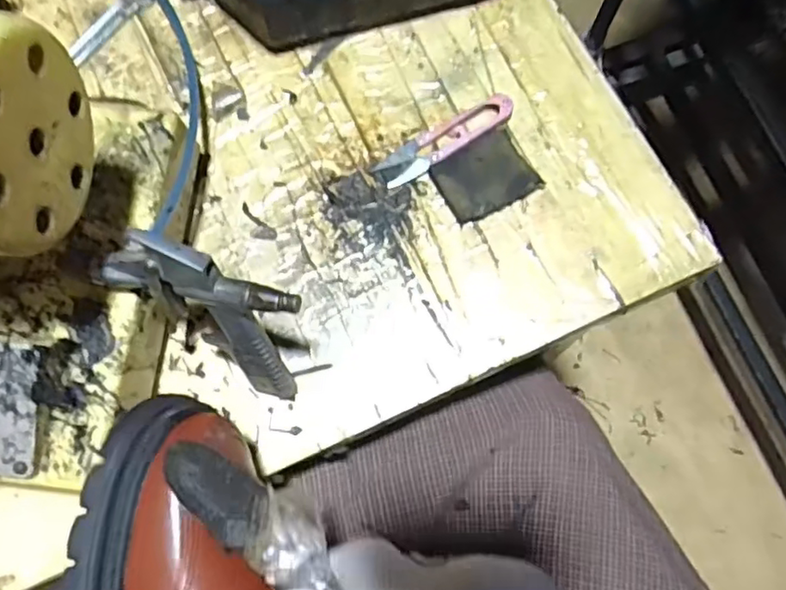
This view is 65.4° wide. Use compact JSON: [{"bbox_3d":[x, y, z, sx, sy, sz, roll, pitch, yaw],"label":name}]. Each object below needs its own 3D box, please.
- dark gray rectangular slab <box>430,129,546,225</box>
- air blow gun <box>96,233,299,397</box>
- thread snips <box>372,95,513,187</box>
[{"bbox_3d":[0.061,-0.077,0.403,0.061,0.007,0.046,-27,77,-6],"label":"dark gray rectangular slab"},{"bbox_3d":[-0.095,0.006,0.330,0.114,0.093,0.028,26,51,-9],"label":"air blow gun"},{"bbox_3d":[0.035,-0.105,0.411,0.101,0.008,0.026,-32,77,-7],"label":"thread snips"}]

